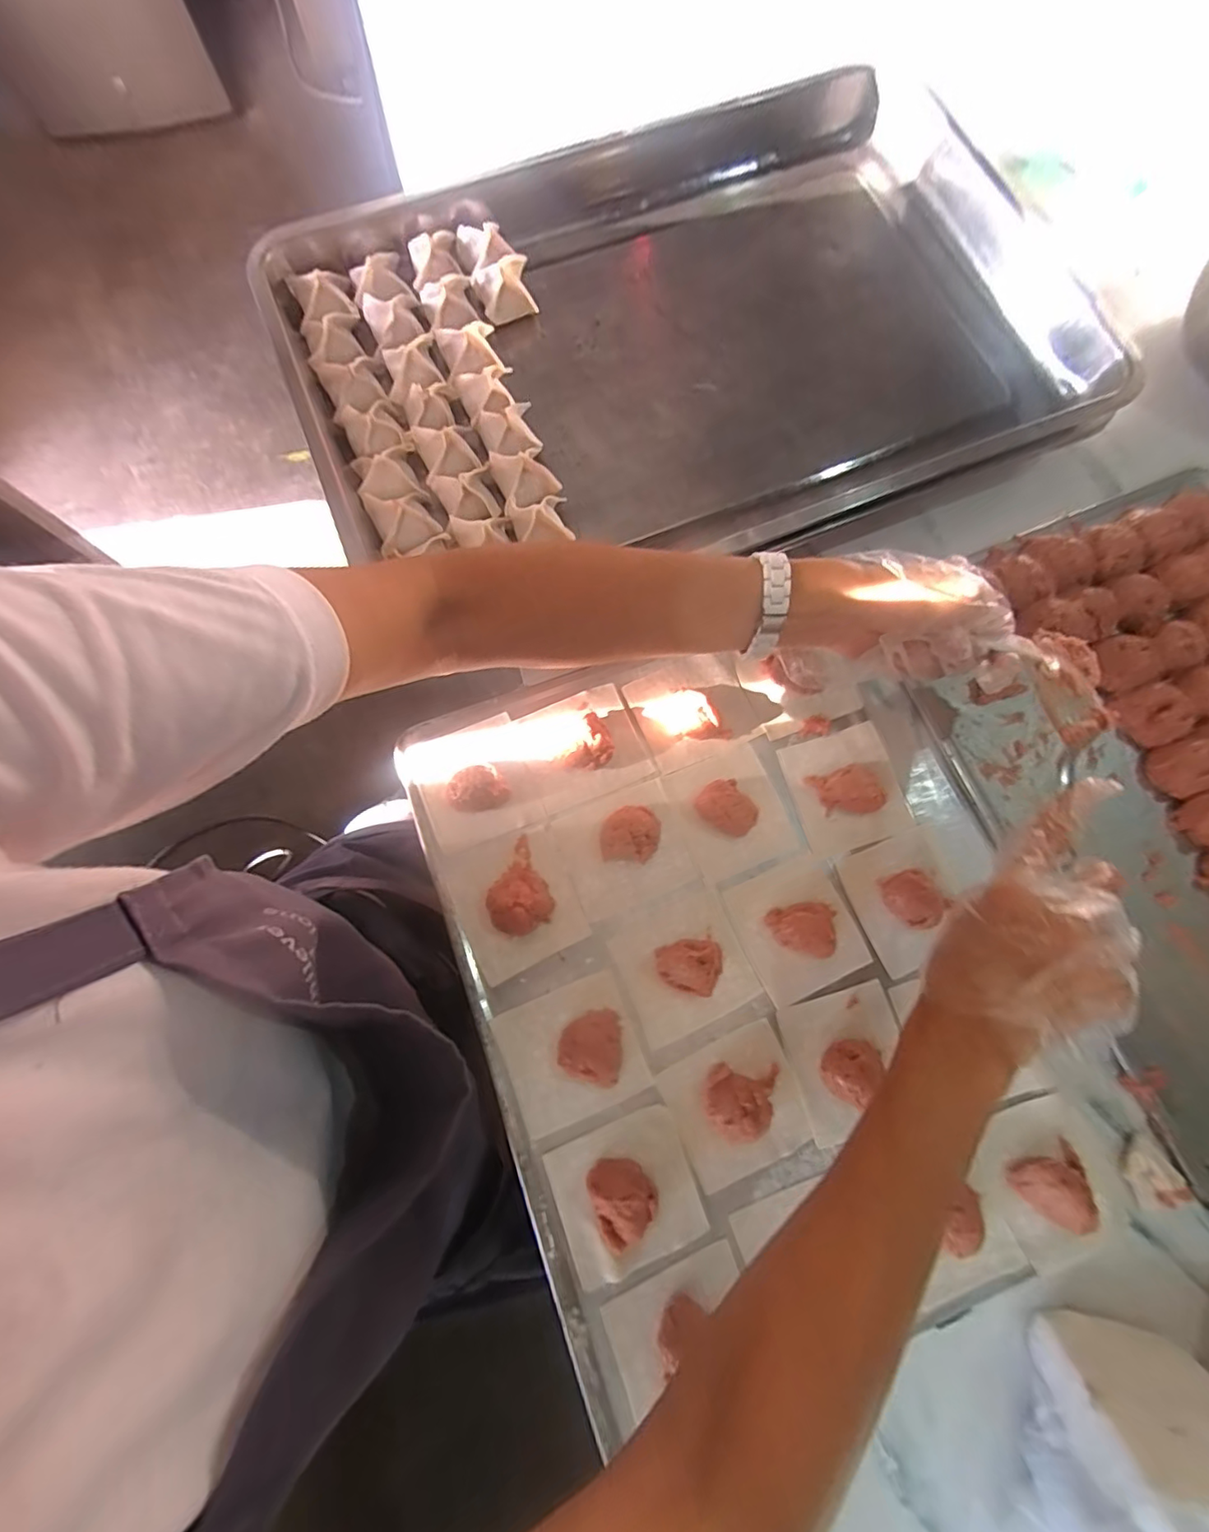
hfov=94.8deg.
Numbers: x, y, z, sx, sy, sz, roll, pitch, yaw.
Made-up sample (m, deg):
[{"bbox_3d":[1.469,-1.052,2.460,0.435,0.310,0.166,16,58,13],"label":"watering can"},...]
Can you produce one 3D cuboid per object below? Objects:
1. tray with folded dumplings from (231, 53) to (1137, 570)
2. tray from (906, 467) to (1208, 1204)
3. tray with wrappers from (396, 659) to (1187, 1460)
[{"bbox_3d":[0.072,-0.349,0.453,0.621,0.056,0.411,-22,77,-7],"label":"tray with folded dumplings"},{"bbox_3d":[0.424,0.017,0.395,0.293,0.036,0.441,-22,79,-6],"label":"tray"},{"bbox_3d":[0.095,0.123,0.367,0.364,0.029,0.435,-19,79,-5],"label":"tray with wrappers"}]

